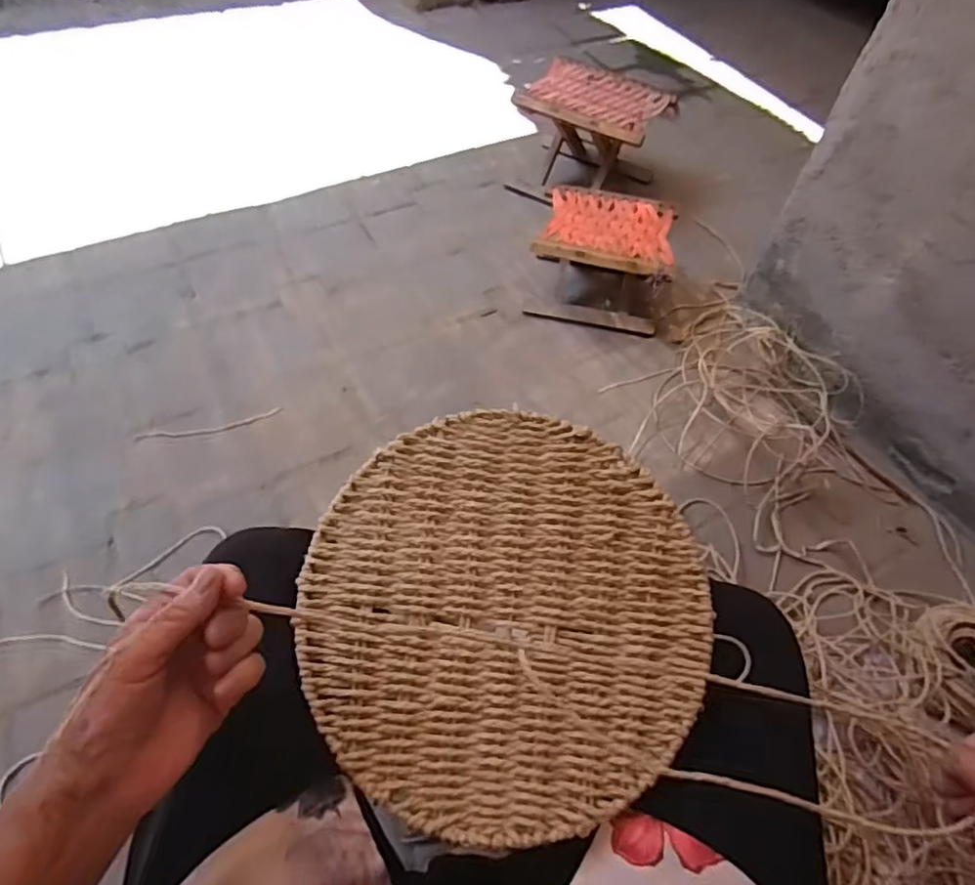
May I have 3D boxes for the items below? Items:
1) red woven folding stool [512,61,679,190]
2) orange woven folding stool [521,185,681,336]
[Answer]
[{"bbox_3d":[0.252,-0.745,1.541,0.300,0.241,0.272,26,57,13],"label":"red woven folding stool"},{"bbox_3d":[0.244,-0.383,1.319,0.273,0.190,0.233,14,55,5],"label":"orange woven folding stool"}]

